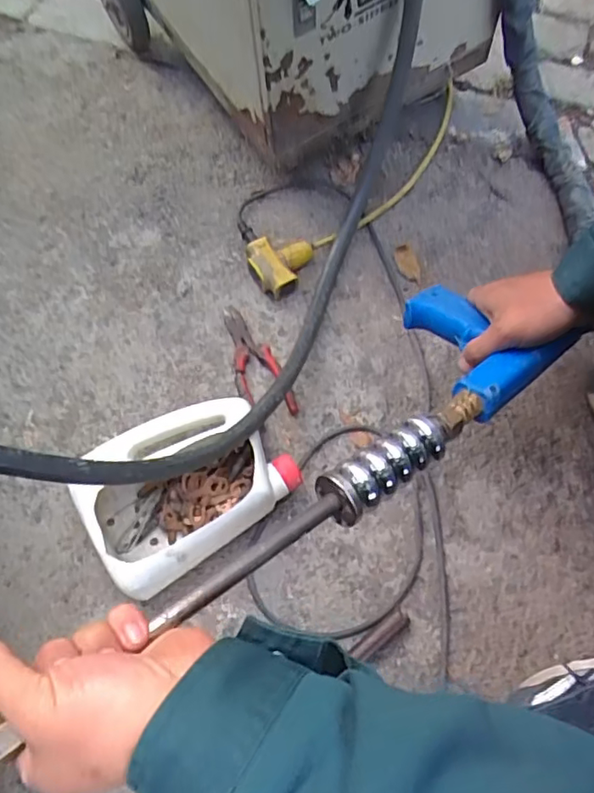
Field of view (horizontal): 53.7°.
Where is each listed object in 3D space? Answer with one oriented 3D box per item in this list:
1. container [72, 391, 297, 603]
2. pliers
[{"bbox_3d":[-0.132,0.099,0.690,0.228,0.094,0.174,-31,71,-10],"label":"container"},{"bbox_3d":[-0.061,-0.048,0.779,0.058,0.025,0.178,-24,69,-7],"label":"pliers"}]

